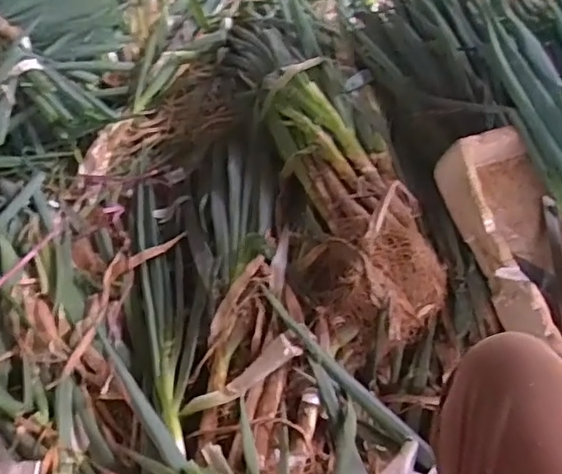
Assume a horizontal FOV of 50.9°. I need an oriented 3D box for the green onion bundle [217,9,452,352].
[{"bbox_3d":[0.066,-0.184,1.123,0.202,0.160,0.809,-10,51,-15],"label":"green onion bundle"}]

